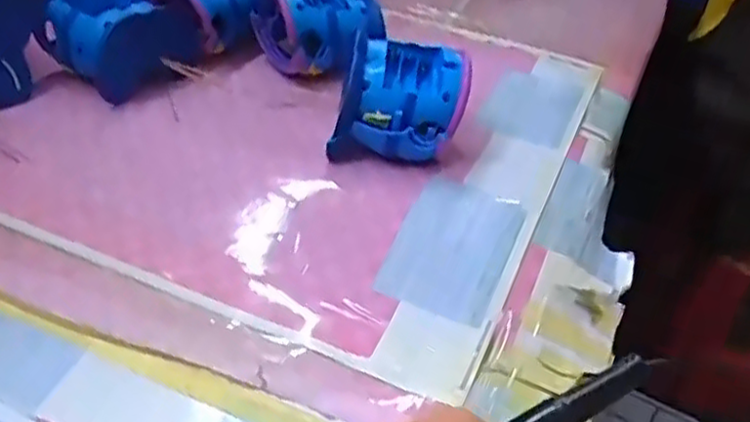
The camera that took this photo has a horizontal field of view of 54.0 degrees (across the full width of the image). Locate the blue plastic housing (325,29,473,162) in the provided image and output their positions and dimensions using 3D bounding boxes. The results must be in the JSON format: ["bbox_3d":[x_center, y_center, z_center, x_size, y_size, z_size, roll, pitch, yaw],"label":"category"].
[{"bbox_3d":[0.019,-0.077,0.513,0.083,0.062,0.081,9,41,3],"label":"blue plastic housing"}]

